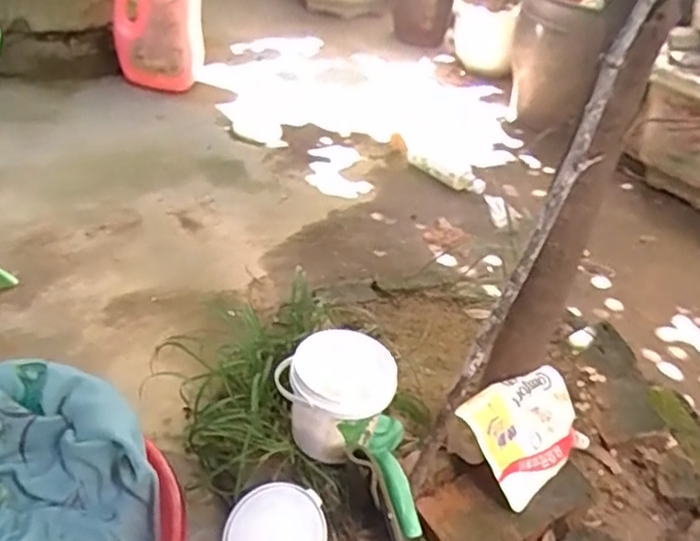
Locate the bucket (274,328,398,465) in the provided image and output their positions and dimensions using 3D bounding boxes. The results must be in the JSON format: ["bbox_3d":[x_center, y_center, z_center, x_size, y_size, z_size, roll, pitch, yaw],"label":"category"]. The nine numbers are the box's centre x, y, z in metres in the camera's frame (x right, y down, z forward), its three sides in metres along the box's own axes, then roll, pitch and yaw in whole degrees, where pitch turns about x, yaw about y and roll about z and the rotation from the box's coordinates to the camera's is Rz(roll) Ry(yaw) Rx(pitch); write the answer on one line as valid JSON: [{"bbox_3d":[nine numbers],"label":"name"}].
[{"bbox_3d":[-0.020,0.155,0.854,0.141,0.128,0.103,6,36,-4],"label":"bucket"}]

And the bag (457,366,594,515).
[{"bbox_3d":[0.232,0.206,0.899,0.175,0.029,0.136,-27,88,-34],"label":"bag"}]

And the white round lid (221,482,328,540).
[{"bbox_3d":[-0.089,0.312,0.800,0.119,0.010,0.118,-3,63,7],"label":"white round lid"}]

